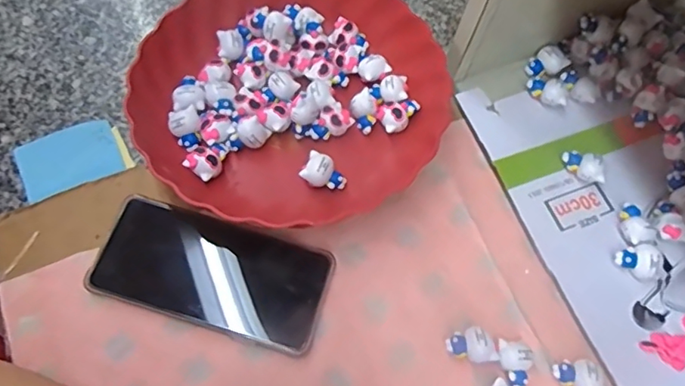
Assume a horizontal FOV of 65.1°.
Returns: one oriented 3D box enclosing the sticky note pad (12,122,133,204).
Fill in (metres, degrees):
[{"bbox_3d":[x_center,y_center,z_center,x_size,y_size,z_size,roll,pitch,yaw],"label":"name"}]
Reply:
[{"bbox_3d":[-0.220,-0.030,0.435,0.082,0.005,0.059,-23,67,-12],"label":"sticky note pad"}]

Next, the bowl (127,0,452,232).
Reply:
[{"bbox_3d":[-0.045,-0.086,0.444,0.235,0.043,0.230,1,64,-2],"label":"bowl"}]

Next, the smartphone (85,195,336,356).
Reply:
[{"bbox_3d":[-0.095,0.058,0.397,0.165,0.015,0.078,14,64,5],"label":"smartphone"}]

